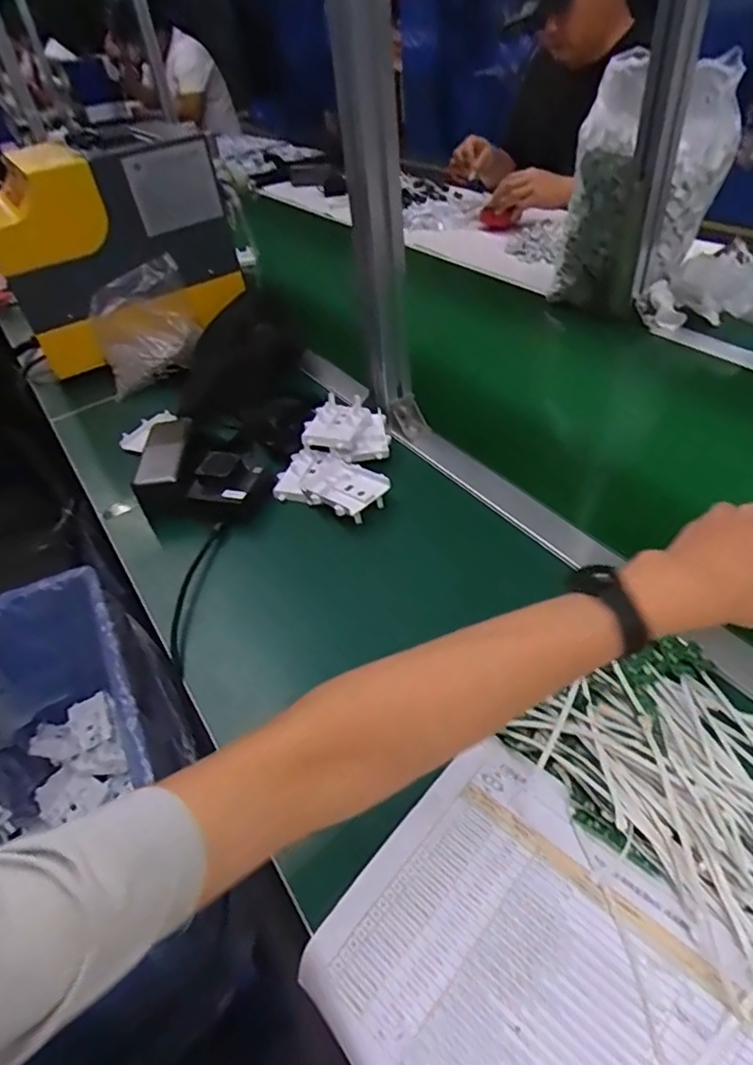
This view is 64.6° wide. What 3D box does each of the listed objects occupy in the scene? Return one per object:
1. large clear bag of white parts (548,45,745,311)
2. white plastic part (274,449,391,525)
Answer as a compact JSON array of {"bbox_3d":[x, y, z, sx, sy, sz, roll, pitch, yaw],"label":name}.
[{"bbox_3d":[0.393,-0.510,0.889,0.198,0.298,0.155,30,55,33],"label":"large clear bag of white parts"},{"bbox_3d":[-0.054,-0.050,0.671,0.130,0.033,0.081,28,54,31],"label":"white plastic part"}]

